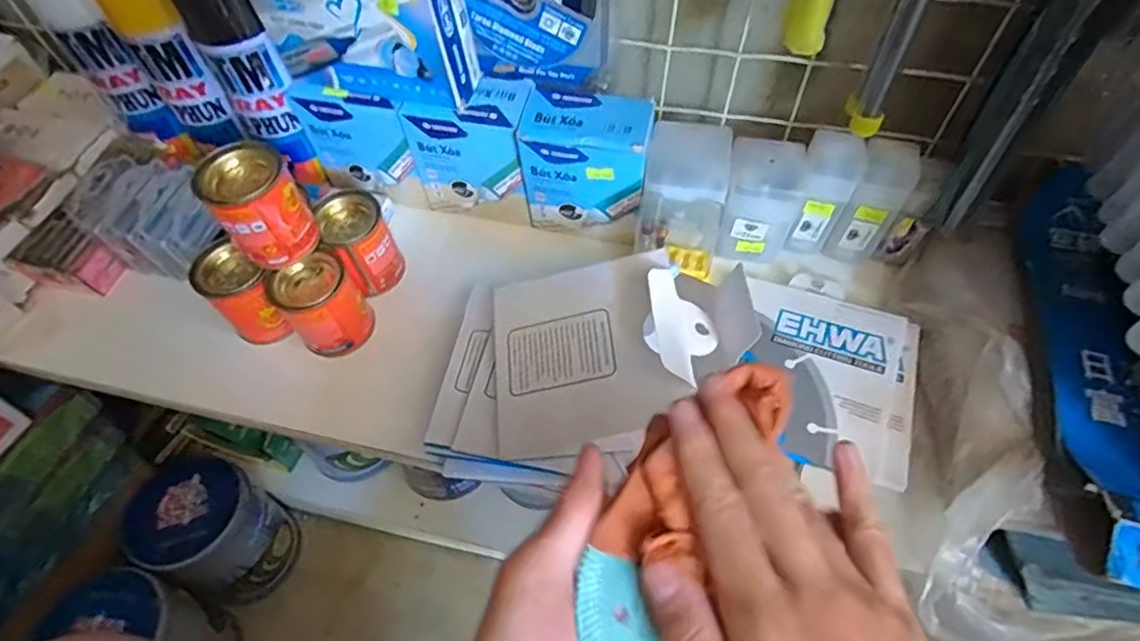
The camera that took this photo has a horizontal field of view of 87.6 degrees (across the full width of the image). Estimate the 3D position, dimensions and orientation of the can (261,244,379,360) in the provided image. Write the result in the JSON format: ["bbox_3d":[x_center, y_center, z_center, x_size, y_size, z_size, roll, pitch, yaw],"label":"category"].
[{"bbox_3d":[-0.182,-0.012,0.439,0.055,0.067,0.050,0,54,1],"label":"can"}]

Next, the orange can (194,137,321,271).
[{"bbox_3d":[-0.212,-0.079,0.407,0.054,0.063,0.059,0,54,1],"label":"orange can"}]

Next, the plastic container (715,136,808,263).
[{"bbox_3d":[0.147,-0.091,0.461,0.055,0.086,0.048,7,54,6],"label":"plastic container"}]

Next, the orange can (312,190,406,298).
[{"bbox_3d":[-0.166,-0.062,0.472,0.047,0.066,0.057,-28,58,-18],"label":"orange can"}]

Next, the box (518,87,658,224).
[{"bbox_3d":[0.014,-0.127,0.470,0.092,0.094,0.068,8,55,7],"label":"box"}]

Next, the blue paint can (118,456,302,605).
[{"bbox_3d":[-0.387,0.233,0.653,0.111,0.155,0.110,0,54,1],"label":"blue paint can"}]

